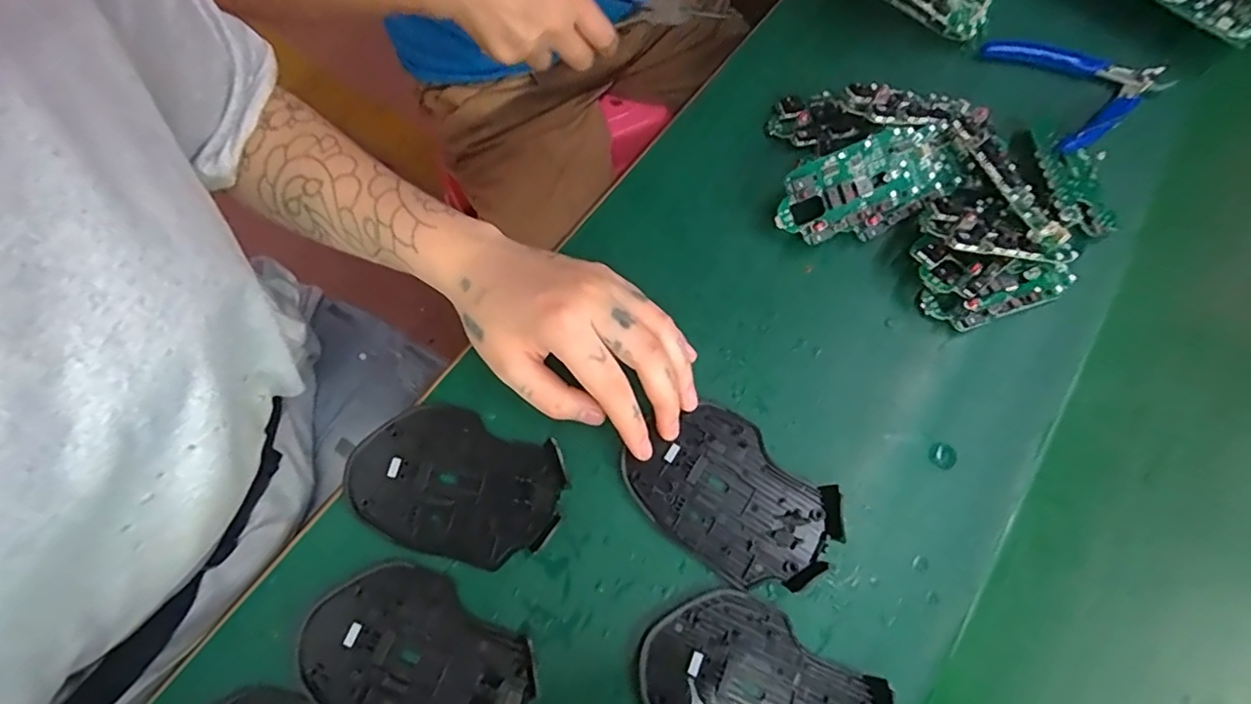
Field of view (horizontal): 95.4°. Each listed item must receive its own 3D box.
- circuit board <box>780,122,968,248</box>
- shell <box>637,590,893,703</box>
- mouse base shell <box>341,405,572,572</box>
[{"bbox_3d":[0.155,-0.104,0.354,0.123,0.015,0.055,-25,98,-7],"label":"circuit board"},{"bbox_3d":[0.065,0.161,0.266,0.113,0.015,0.070,27,70,7],"label":"shell"},{"bbox_3d":[-0.091,0.069,0.302,0.112,0.013,0.072,18,69,4],"label":"mouse base shell"}]

